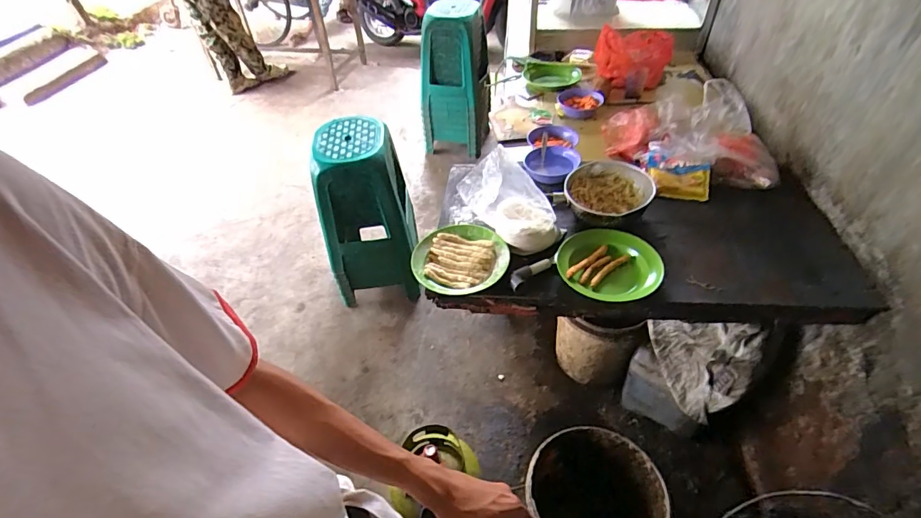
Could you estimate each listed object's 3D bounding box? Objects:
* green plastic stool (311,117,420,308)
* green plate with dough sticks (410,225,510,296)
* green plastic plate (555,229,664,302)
[{"bbox_3d":[-0.370,-0.175,1.762,0.365,0.637,0.332,-13,48,-7],"label":"green plastic stool"},{"bbox_3d":[-0.001,-0.001,1.010,0.217,0.027,0.193,-37,55,-26],"label":"green plate with dough sticks"},{"bbox_3d":[0.318,0.001,0.966,0.205,0.056,0.200,-3,47,3],"label":"green plastic plate"}]

